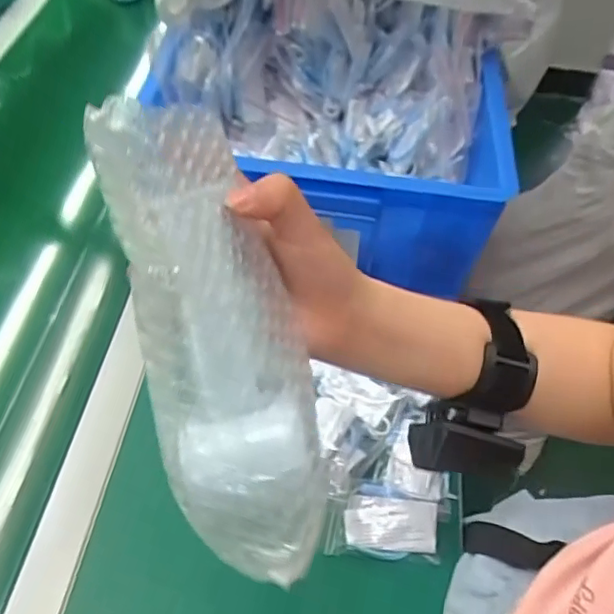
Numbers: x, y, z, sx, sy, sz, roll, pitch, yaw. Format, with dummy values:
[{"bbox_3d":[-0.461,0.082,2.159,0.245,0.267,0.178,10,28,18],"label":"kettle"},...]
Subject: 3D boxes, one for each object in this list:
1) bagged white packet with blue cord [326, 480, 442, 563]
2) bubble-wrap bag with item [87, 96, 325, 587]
[{"bbox_3d":[0.062,0.173,0.486,0.089,0.022,0.054,6,53,-2],"label":"bagged white packet with blue cord"},{"bbox_3d":[-0.033,0.017,0.248,0.071,0.194,0.053,-19,18,-18],"label":"bubble-wrap bag with item"}]

